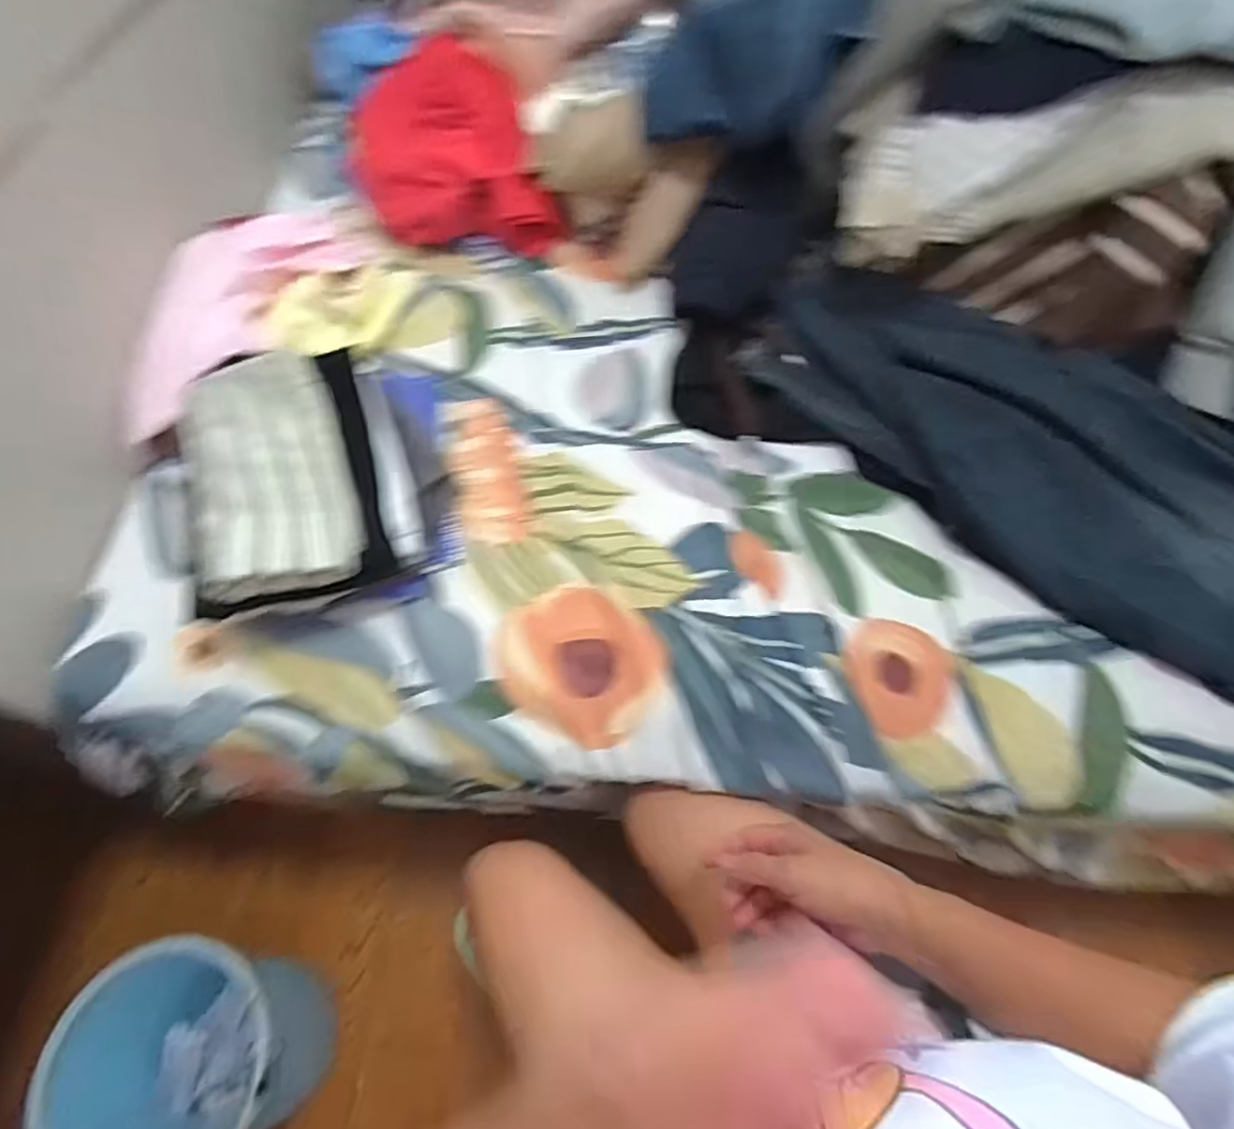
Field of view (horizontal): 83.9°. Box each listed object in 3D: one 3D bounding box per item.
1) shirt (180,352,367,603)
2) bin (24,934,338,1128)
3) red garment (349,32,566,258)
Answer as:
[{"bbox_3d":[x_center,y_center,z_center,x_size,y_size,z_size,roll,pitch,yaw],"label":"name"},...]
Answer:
[{"bbox_3d":[-0.312,-0.077,0.605,0.135,0.051,0.220,-18,63,-5],"label":"shirt"},{"bbox_3d":[-0.502,0.597,0.866,0.247,0.295,0.219,-40,67,-15],"label":"bin"},{"bbox_3d":[-0.211,-0.506,0.865,0.208,0.166,0.214,-23,63,-8],"label":"red garment"}]

